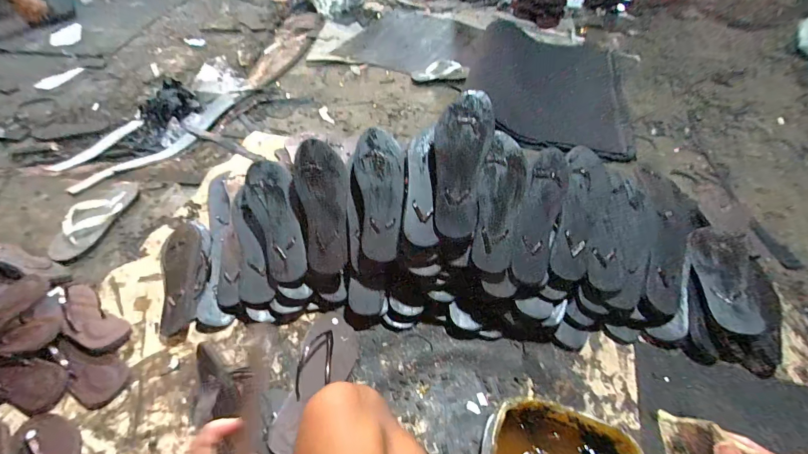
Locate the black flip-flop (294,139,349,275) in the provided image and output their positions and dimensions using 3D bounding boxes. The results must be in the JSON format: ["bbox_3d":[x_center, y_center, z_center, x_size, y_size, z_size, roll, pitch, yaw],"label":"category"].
[{"bbox_3d":[-0.153,-0.037,0.680,0.094,0.020,0.249,-6,93,-5],"label":"black flip-flop"}]

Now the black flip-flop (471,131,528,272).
[{"bbox_3d":[0.169,-0.045,0.628,0.082,0.030,0.241,8,88,8],"label":"black flip-flop"}]

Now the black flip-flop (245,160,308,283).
[{"bbox_3d":[-0.254,-0.012,0.707,0.110,0.031,0.239,-18,84,9],"label":"black flip-flop"}]

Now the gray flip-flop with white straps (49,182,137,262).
[{"bbox_3d":[-0.777,-0.034,0.893,0.103,0.041,0.276,3,49,3],"label":"gray flip-flop with white straps"}]

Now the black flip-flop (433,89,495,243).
[{"bbox_3d":[0.098,-0.111,0.623,0.093,0.020,0.251,7,92,7],"label":"black flip-flop"}]

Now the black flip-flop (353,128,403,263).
[{"bbox_3d":[-0.045,-0.060,0.662,0.085,0.024,0.242,-3,89,-2],"label":"black flip-flop"}]

